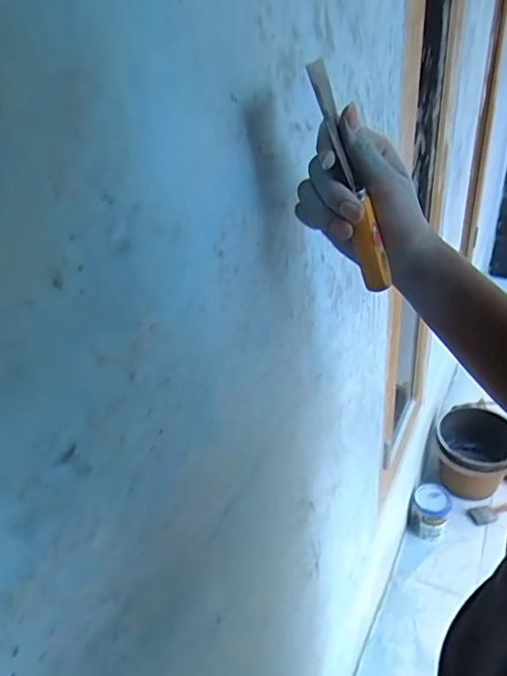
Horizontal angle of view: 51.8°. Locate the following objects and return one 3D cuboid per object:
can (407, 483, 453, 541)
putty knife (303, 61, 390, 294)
[{"bbox_3d":[0.585,0.583,1.740,0.128,0.181,0.111,7,36,20],"label":"can"},{"bbox_3d":[0.069,-0.110,0.376,0.015,0.168,0.026,-2,26,44],"label":"putty knife"}]

